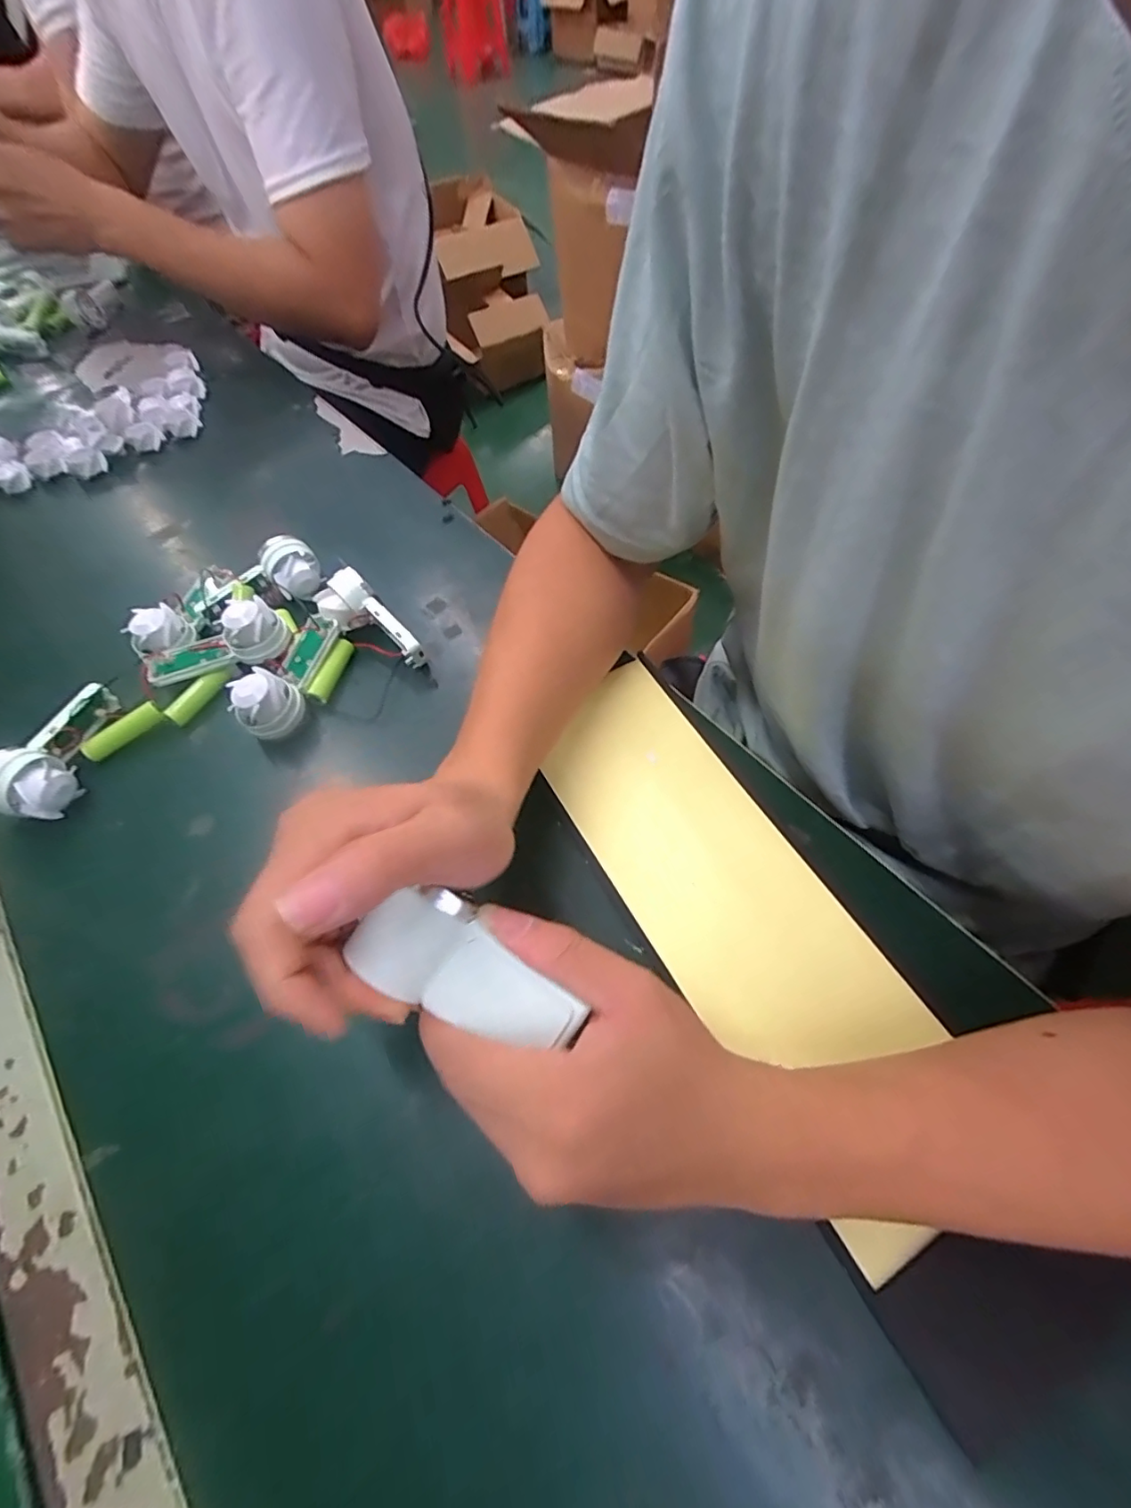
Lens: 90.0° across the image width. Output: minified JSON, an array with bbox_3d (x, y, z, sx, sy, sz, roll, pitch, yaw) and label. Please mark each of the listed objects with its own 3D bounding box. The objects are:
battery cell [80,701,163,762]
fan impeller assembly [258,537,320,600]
[{"bbox_3d":[-0.293,-0.015,0.375,0.050,0.015,0.013,-37,65,-18],"label":"battery cell"},{"bbox_3d":[-0.207,-0.141,0.429,0.037,0.034,0.034,-27,62,-13],"label":"fan impeller assembly"}]

